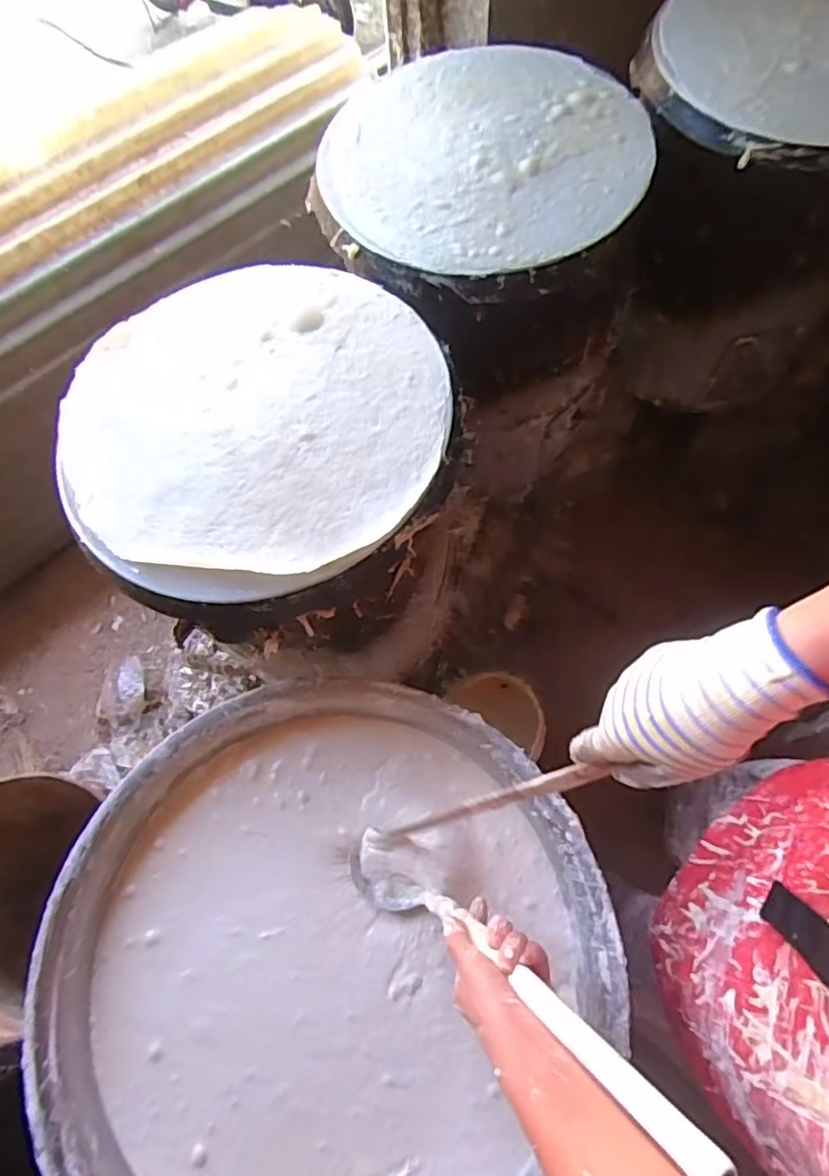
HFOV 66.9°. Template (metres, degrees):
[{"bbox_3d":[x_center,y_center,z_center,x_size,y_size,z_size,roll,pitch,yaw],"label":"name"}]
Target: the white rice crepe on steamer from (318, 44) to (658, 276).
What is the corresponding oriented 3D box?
[{"bbox_3d":[0.074,-0.492,0.708,0.356,0.034,0.343,-2,68,2],"label":"white rice crepe on steamer"}]

